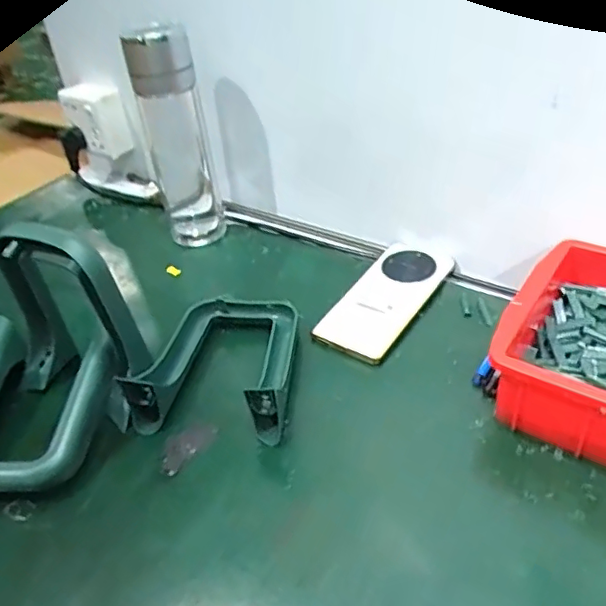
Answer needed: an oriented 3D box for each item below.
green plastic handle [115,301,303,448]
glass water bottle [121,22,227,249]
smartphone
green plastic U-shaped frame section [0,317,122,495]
[{"bbox_3d":[-0.071,0.043,0.511,0.126,0.048,0.158,0,39,8],"label":"green plastic handle"},{"bbox_3d":[-0.138,-0.173,0.643,0.068,0.235,0.061,-13,39,-8],"label":"glass water bottle"},{"bbox_3d":[0.083,-0.006,0.568,0.073,0.017,0.164,20,46,29],"label":"smartphone"},{"bbox_3d":[-0.223,0.085,0.476,0.118,0.055,0.149,-2,39,6],"label":"green plastic U-shaped frame section"}]

